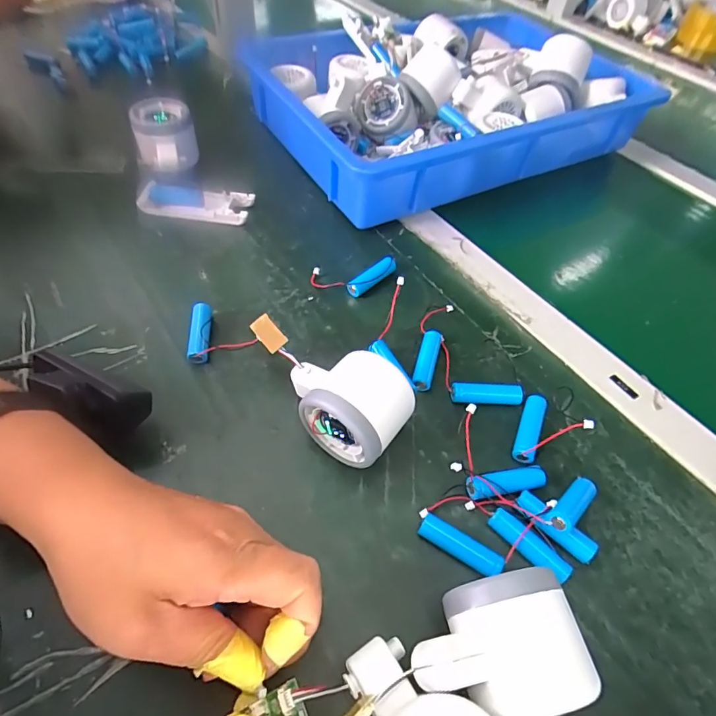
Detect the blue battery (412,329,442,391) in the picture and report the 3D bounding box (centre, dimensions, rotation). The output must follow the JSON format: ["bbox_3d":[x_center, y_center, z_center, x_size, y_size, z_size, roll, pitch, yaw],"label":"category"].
[{"bbox_3d":[0.053,0.002,0.343,0.015,0.013,0.050,15,54,7],"label":"blue battery"}]

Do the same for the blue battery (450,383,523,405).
[{"bbox_3d":[0.095,0.027,0.327,0.052,0.015,0.012,3,53,-2],"label":"blue battery"}]

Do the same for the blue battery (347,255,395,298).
[{"bbox_3d":[0.013,-0.070,0.389,0.011,0.017,0.051,39,60,22],"label":"blue battery"}]

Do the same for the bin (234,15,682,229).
[{"bbox_3d":[0.102,-0.305,0.531,0.415,0.091,0.287,-24,59,-20],"label":"bin"}]

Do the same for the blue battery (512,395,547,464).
[{"bbox_3d":[0.121,0.050,0.314,0.016,0.015,0.049,24,55,13],"label":"blue battery"}]

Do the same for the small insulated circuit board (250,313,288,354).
[{"bbox_3d":[-0.064,-0.017,0.318,0.015,0.004,0.029,-39,67,-6],"label":"small insulated circuit board"}]

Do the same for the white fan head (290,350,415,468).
[{"bbox_3d":[-0.008,0.029,0.295,0.085,0.050,0.060,30,57,17],"label":"white fan head"}]

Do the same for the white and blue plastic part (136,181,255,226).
[{"bbox_3d":[-0.159,-0.154,0.442,0.107,0.015,0.040,10,53,3],"label":"white and blue plastic part"}]

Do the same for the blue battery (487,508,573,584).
[{"bbox_3d":[0.101,0.112,0.266,0.050,0.014,0.013,38,60,22],"label":"blue battery"}]

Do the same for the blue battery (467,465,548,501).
[{"bbox_3d":[0.095,0.081,0.287,0.052,0.016,0.013,-7,54,-10],"label":"blue battery"}]

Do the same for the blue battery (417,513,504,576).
[{"bbox_3d":[0.060,0.112,0.265,0.051,0.012,0.013,28,56,16],"label":"blue battery"}]

